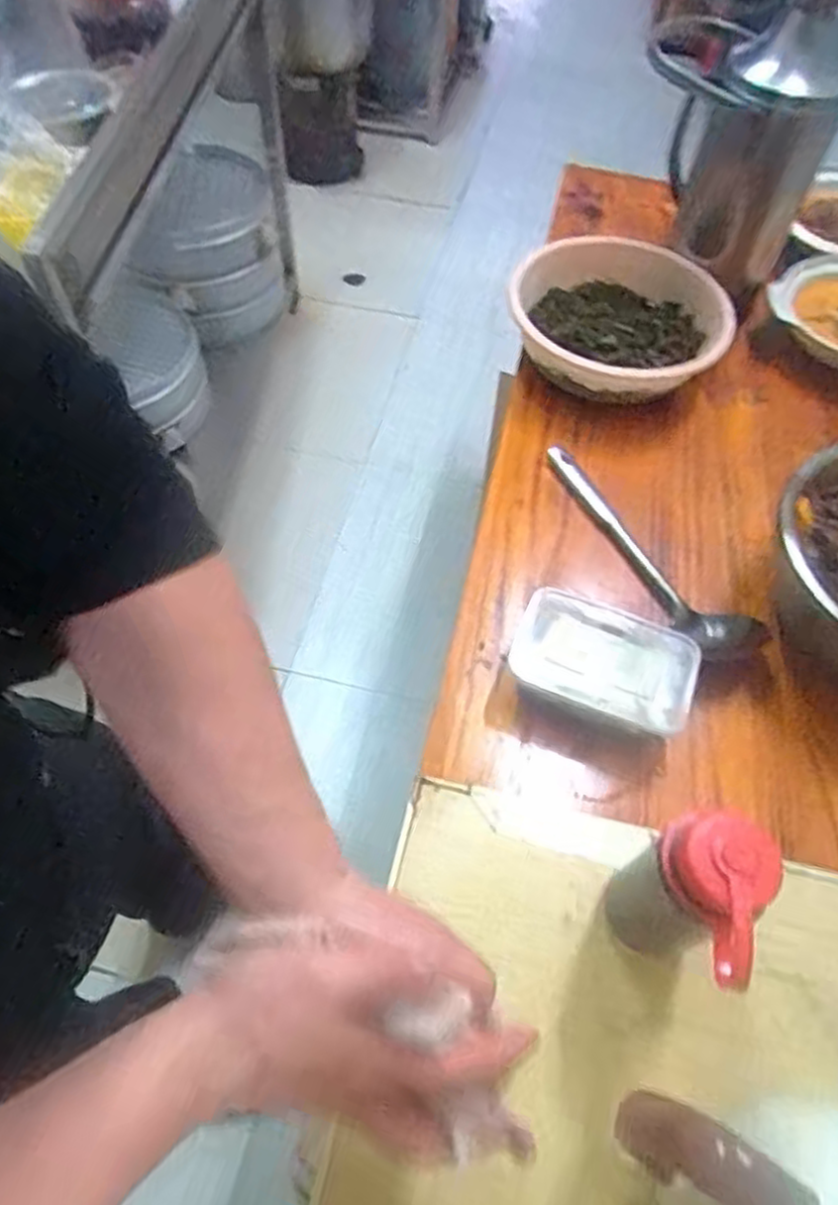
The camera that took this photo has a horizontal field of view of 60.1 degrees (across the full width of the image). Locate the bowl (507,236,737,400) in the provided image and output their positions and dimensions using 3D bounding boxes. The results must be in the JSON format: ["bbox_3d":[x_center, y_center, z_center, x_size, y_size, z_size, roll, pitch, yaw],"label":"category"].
[{"bbox_3d":[0.274,-0.397,1.000,0.293,0.098,0.294,17,59,9],"label":"bowl"}]

